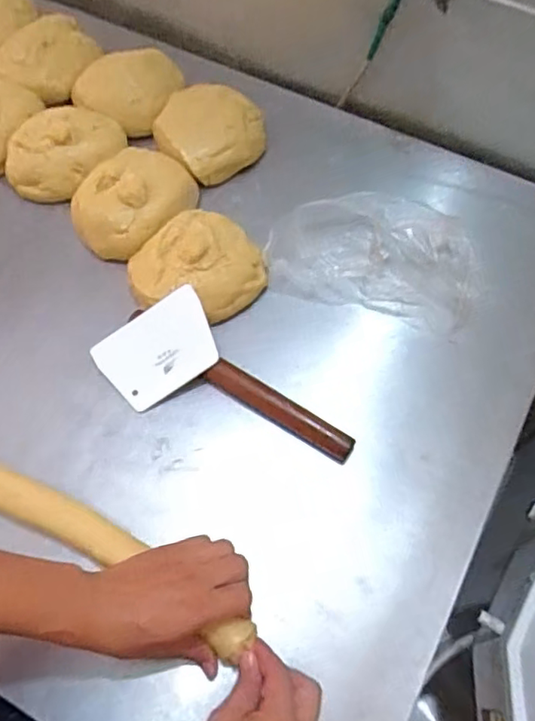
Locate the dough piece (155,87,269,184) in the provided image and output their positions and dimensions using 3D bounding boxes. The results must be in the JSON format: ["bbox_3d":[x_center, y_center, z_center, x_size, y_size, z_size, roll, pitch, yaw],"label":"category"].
[{"bbox_3d":[-0.074,-0.300,0.788,0.136,0.053,0.131,0,65,-1],"label":"dough piece"}]

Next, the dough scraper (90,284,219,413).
[{"bbox_3d":[-0.118,-0.009,0.651,0.128,0.007,0.093,-31,80,6],"label":"dough scraper"}]

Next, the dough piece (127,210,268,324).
[{"bbox_3d":[-0.082,-0.105,0.686,0.136,0.041,0.132,0,65,-1],"label":"dough piece"}]

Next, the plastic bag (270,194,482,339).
[{"bbox_3d":[0.121,-0.120,0.693,0.242,0.063,0.130,12,65,5],"label":"plastic bag"}]

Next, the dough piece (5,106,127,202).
[{"bbox_3d":[-0.263,-0.269,0.765,0.123,0.050,0.141,27,67,11],"label":"dough piece"}]

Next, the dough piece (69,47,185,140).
[{"bbox_3d":[-0.191,-0.375,0.819,0.130,0.046,0.118,26,67,11],"label":"dough piece"}]

